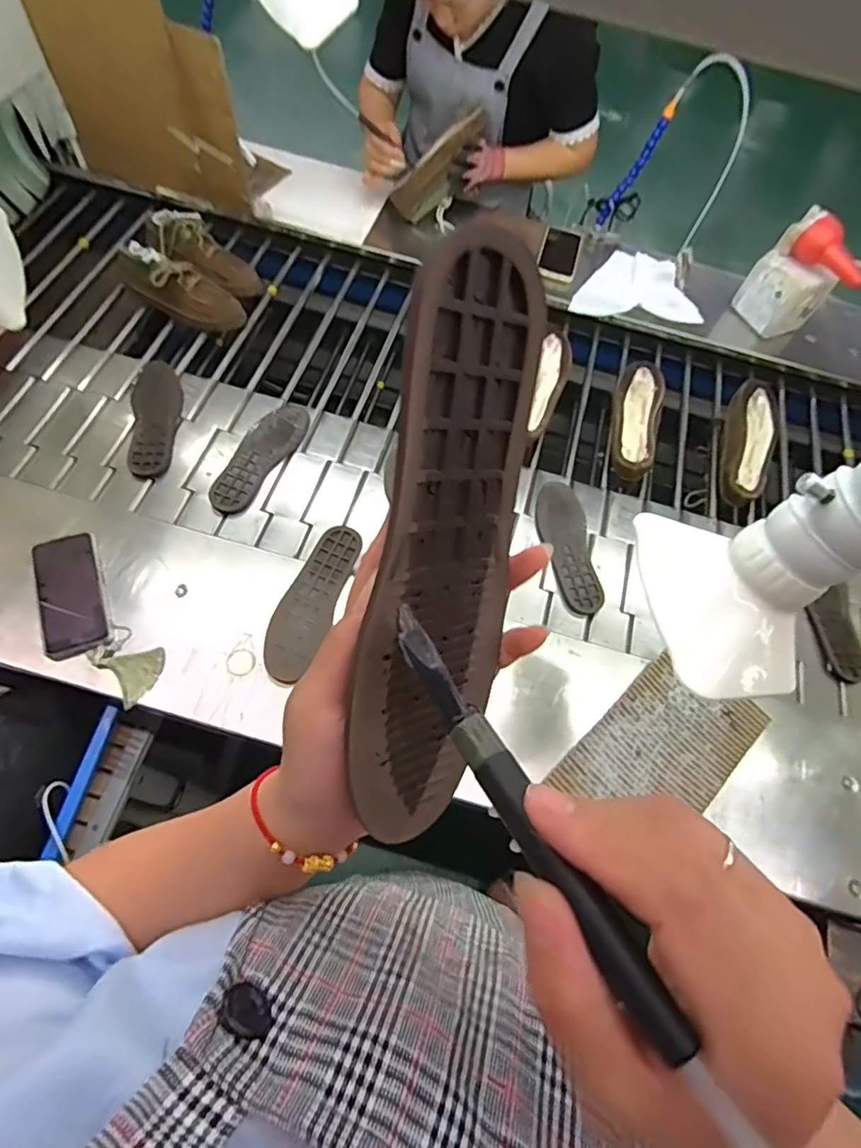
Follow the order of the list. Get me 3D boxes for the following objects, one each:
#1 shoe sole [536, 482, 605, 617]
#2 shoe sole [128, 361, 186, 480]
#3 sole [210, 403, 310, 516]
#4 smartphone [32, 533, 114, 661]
[{"bbox_3d":[0.222,-0.045,0.900,0.072,0.026,0.225,-6,63,-7],"label":"shoe sole"},{"bbox_3d":[-0.460,-0.267,0.960,0.078,0.015,0.249,-8,63,-8],"label":"shoe sole"},{"bbox_3d":[-0.279,-0.191,0.937,0.085,0.017,0.231,21,63,7],"label":"sole"},{"bbox_3d":[-0.473,0.026,0.746,0.081,0.010,0.166,-20,68,-11],"label":"smartphone"}]

